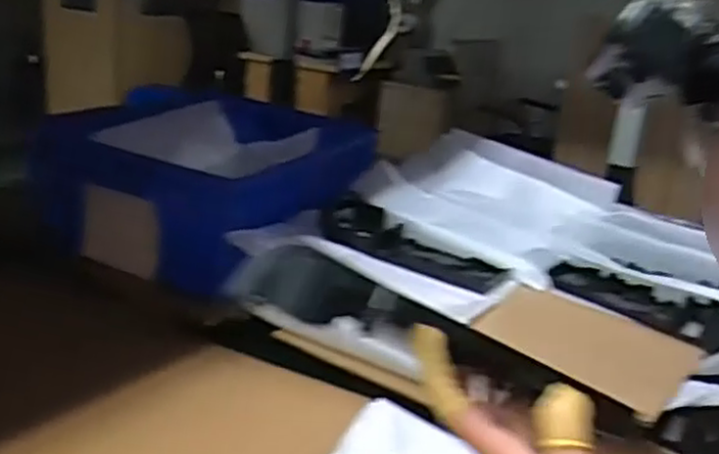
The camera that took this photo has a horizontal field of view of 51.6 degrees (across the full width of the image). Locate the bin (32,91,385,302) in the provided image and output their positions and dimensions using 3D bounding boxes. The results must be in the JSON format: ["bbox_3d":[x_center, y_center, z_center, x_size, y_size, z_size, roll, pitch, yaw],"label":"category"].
[{"bbox_3d":[-0.168,-0.054,0.905,0.281,0.141,0.332,16,20,29],"label":"bin"}]

